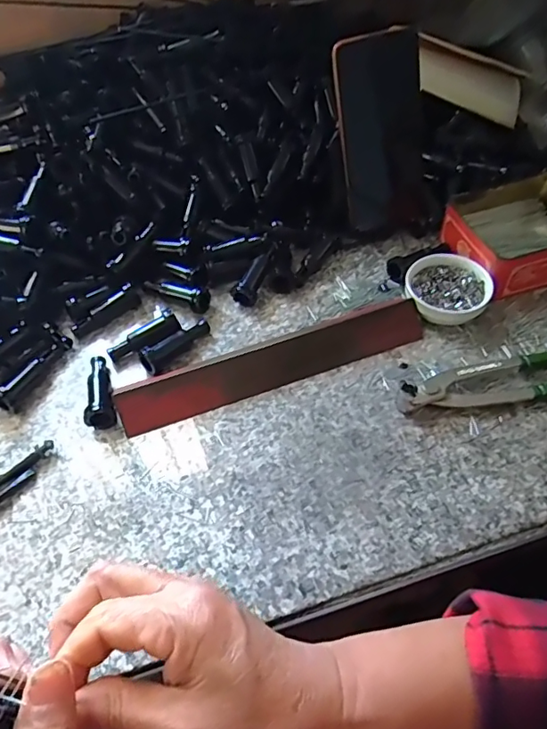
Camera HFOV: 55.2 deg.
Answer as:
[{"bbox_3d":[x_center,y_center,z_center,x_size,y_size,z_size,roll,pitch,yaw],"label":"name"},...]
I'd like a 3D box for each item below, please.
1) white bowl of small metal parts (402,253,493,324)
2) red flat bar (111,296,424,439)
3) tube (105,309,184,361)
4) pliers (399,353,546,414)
[{"bbox_3d":[0.152,-0.066,0.458,0.070,0.024,0.069,-2,54,2],"label":"white bowl of small metal parts"},{"bbox_3d":[0.003,-0.004,0.427,0.259,0.018,0.032,-19,55,-10],"label":"red flat bar"},{"bbox_3d":[-0.111,-0.024,0.449,0.064,0.019,0.016,-28,57,-16],"label":"tube"},{"bbox_3d":[0.195,0.008,0.410,0.195,0.015,0.040,-8,54,-2],"label":"pliers"}]

